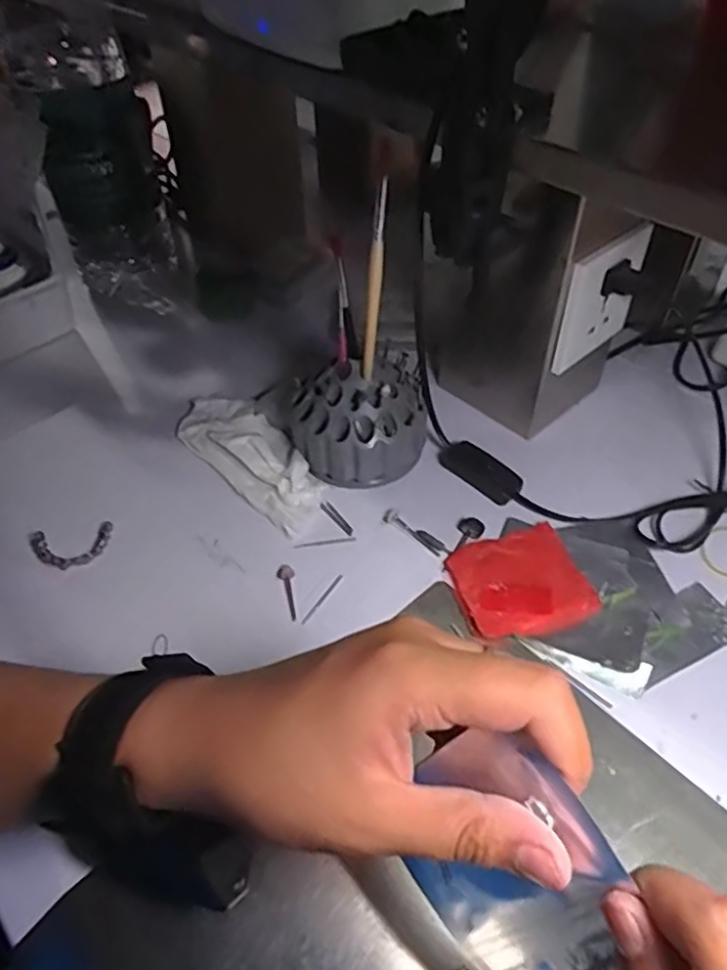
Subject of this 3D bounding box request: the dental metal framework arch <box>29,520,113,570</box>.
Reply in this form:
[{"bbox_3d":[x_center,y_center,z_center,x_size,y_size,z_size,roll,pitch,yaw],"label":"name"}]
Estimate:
[{"bbox_3d":[-0.204,0.042,0.456,0.053,0.007,0.033,-12,48,-10],"label":"dental metal framework arch"}]

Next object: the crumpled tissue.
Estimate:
[{"bbox_3d":[-0.085,-0.024,0.514,0.062,0.013,0.160,-35,56,-27],"label":"crumpled tissue"}]

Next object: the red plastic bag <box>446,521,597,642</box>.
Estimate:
[{"bbox_3d":[0.102,0.063,0.430,0.082,0.006,0.076,-10,48,-8],"label":"red plastic bag"}]

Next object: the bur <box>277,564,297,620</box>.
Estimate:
[{"bbox_3d":[-0.050,0.070,0.437,0.011,0.008,0.038,-12,48,-10],"label":"bur"}]

